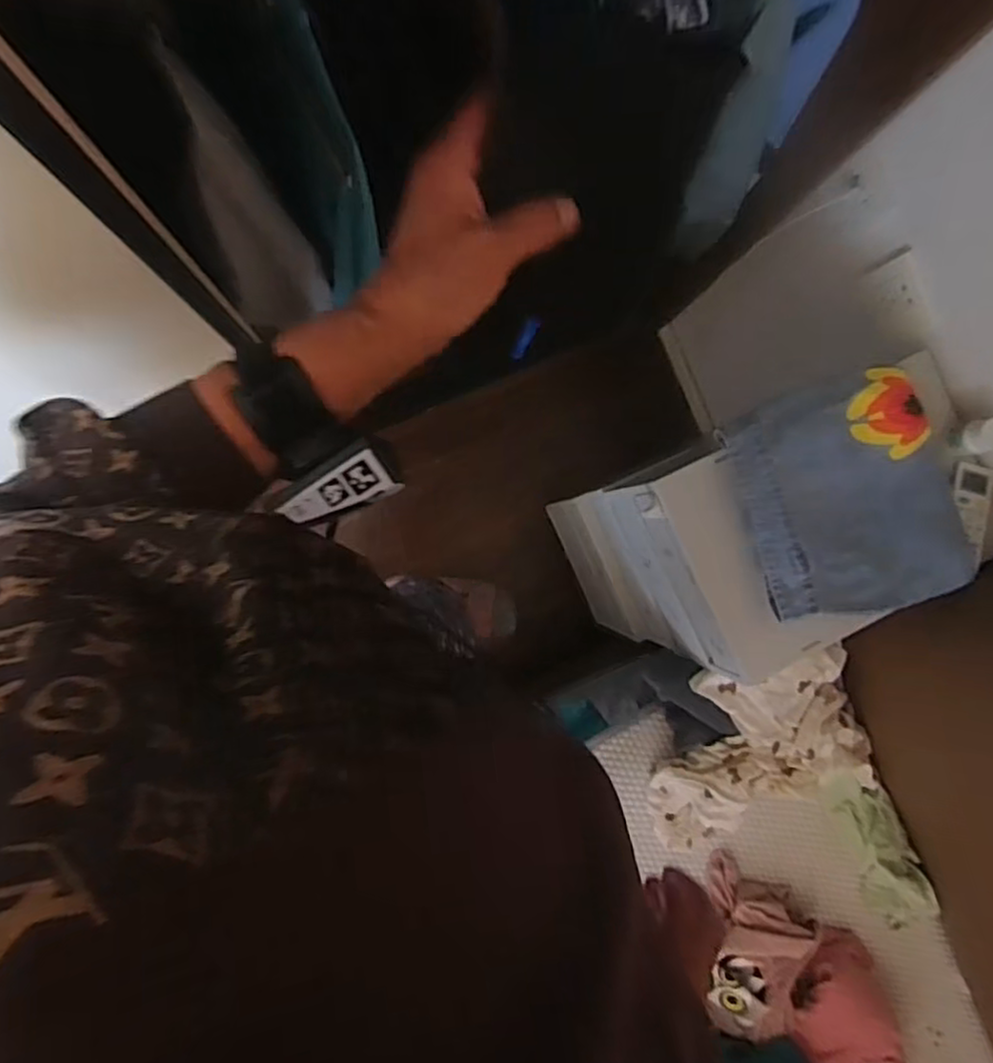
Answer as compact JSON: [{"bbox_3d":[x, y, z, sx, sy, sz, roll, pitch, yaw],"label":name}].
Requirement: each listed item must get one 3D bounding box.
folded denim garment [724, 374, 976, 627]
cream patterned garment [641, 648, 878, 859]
[{"bbox_3d":[0.400,-0.037,0.784,0.237,0.036,0.261,-16,92,-5],"label":"folded denim garment"},{"bbox_3d":[0.339,0.284,0.926,0.311,0.102,0.224,-28,93,-5],"label":"cream patterned garment"}]

